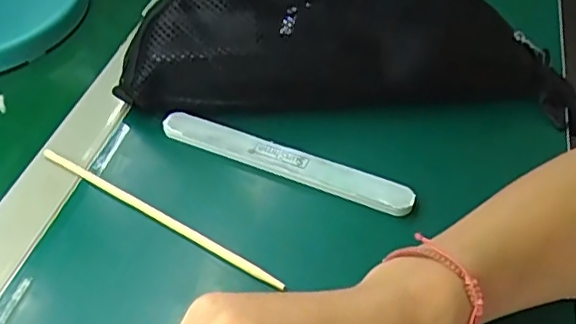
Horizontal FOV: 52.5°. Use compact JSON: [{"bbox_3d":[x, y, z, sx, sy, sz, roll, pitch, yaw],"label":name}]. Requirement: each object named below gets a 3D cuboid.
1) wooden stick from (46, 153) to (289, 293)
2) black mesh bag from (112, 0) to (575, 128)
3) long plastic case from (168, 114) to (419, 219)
[{"bbox_3d":[-0.081,0.031,0.353,0.186,0.007,0.006,24,53,24],"label":"wooden stick"},{"bbox_3d":[0.040,-0.089,0.400,0.308,0.093,0.073,0,47,4],"label":"black mesh bag"},{"bbox_3d":[-0.003,-0.002,0.375,0.170,0.011,0.020,18,50,20],"label":"long plastic case"}]

